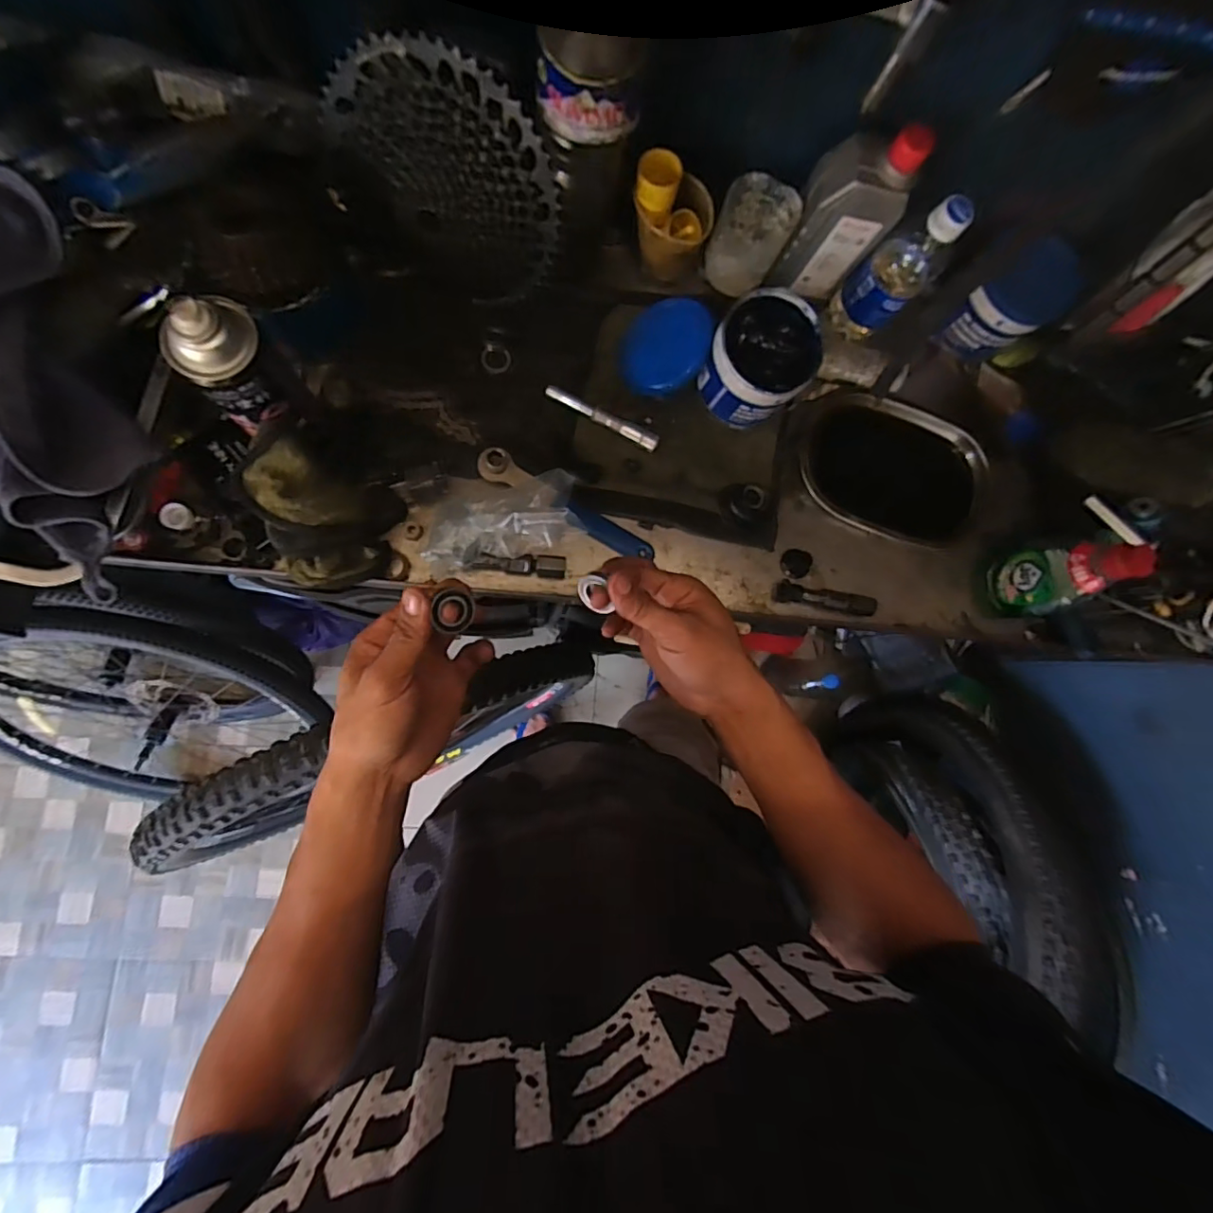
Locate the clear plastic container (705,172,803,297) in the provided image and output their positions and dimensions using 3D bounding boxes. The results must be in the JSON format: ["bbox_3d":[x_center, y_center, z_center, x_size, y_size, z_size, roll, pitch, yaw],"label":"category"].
[{"bbox_3d":[0.143,-0.375,0.569,0.068,0.092,0.066,1,84,-7],"label":"clear plastic container"}]

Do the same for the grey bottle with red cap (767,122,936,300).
[{"bbox_3d":[0.226,-0.369,0.529,0.083,0.152,0.049,14,82,-5],"label":"grey bottle with red cap"}]

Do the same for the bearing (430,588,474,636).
[{"bbox_3d":[-0.098,0.003,0.356,0.026,0.008,0.029,-10,111,-38],"label":"bearing"}]

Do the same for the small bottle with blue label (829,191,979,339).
[{"bbox_3d":[0.291,-0.338,0.553,0.060,0.162,0.066,1,84,-7],"label":"small bottle with blue label"}]

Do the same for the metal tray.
[{"bbox_3d":[0.319,-0.148,0.602,0.215,0.026,0.138,17,82,-5],"label":"metal tray"}]

